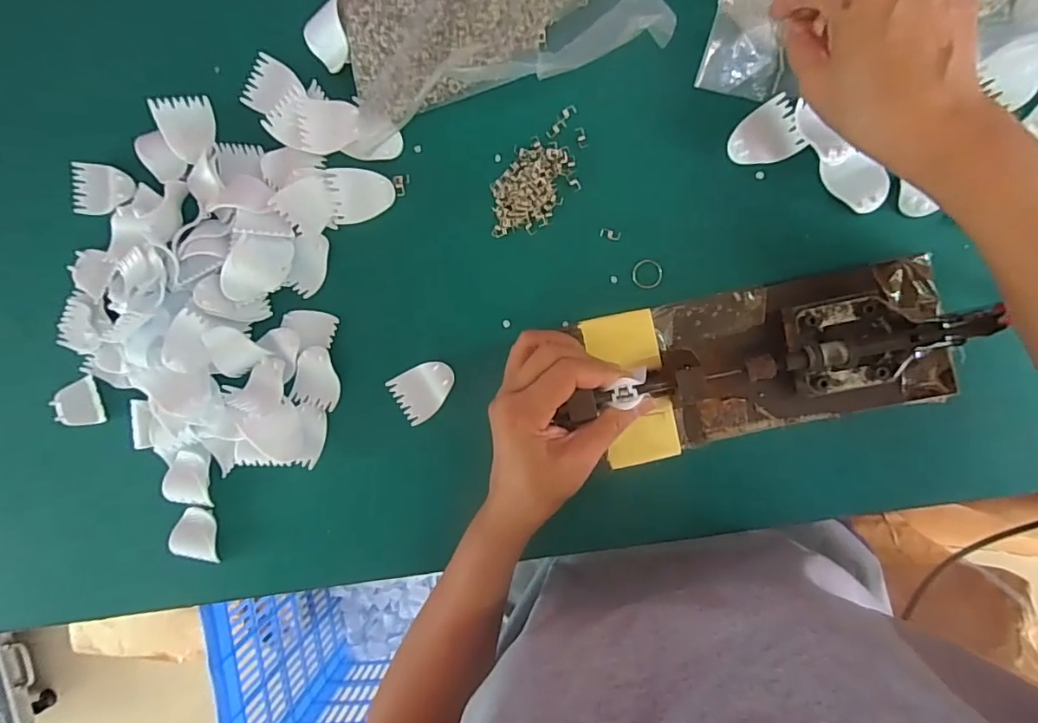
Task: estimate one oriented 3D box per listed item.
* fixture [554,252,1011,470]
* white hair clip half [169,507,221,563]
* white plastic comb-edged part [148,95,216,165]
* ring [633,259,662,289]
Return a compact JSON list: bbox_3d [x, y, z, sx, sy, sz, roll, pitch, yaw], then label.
[{"bbox_3d":[0.158,0.003,0.343,0.245,0.056,0.102,-12,92,8],"label":"fixture"},{"bbox_3d":[-0.256,0.138,0.412,0.028,0.015,0.044,-9,92,7],"label":"white hair clip half"},{"bbox_3d":[-0.252,-0.177,0.394,0.036,0.017,0.044,-18,91,7],"label":"white plastic comb-edged part"},{"bbox_3d":[0.092,-0.063,0.376,0.020,0.004,0.021,0,93,6],"label":"ring"}]

